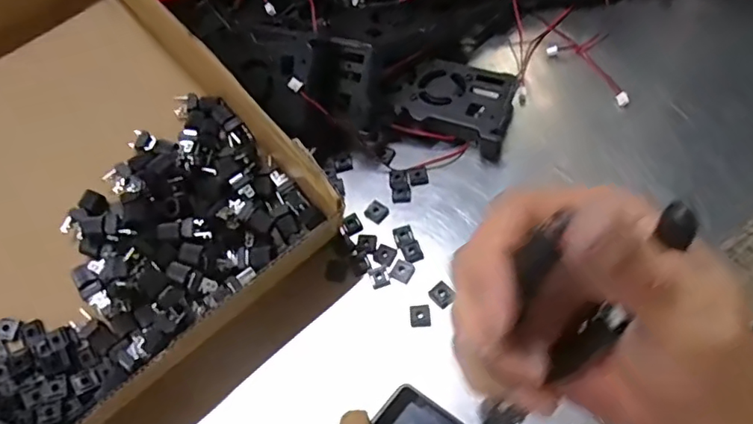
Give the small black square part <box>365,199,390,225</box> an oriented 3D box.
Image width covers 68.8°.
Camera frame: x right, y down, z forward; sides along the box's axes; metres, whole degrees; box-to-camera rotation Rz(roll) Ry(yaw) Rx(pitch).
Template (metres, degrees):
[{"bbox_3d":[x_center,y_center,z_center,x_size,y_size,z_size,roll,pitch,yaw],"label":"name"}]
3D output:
[{"bbox_3d":[0.000,-0.001,0.387,0.016,0.004,0.015,35,69,26],"label":"small black square part"}]

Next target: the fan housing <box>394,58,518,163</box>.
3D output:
[{"bbox_3d":[0.060,-0.079,0.406,0.087,0.026,0.074,24,64,21],"label":"fan housing"}]

